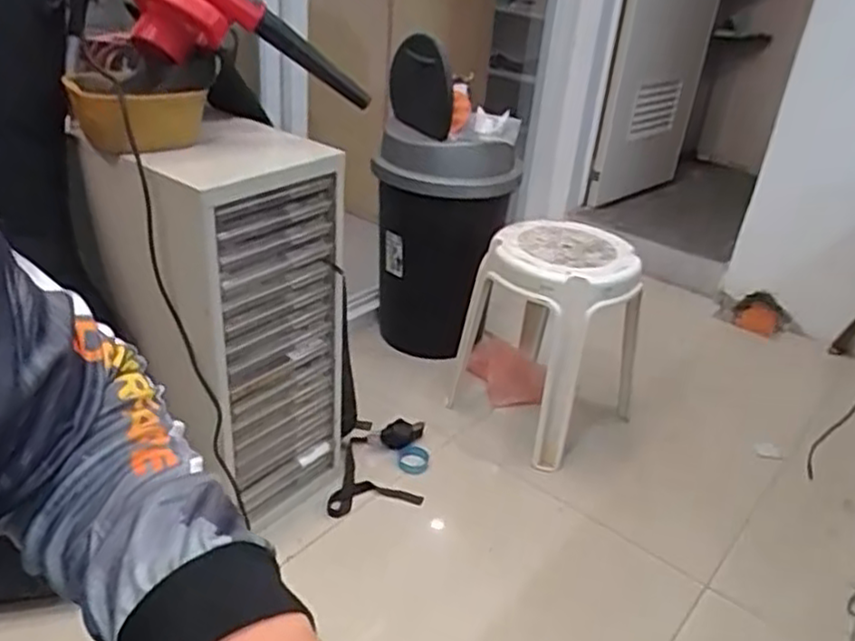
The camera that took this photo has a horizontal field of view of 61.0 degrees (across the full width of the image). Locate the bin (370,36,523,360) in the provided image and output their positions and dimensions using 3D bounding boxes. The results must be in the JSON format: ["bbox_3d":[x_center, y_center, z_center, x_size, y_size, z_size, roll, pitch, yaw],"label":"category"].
[{"bbox_3d":[0.040,-0.253,1.896,0.354,0.779,0.390,5,29,-1],"label":"bin"}]

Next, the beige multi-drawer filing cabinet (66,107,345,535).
[{"bbox_3d":[-0.350,-0.011,1.353,0.336,0.651,0.353,23,34,29],"label":"beige multi-drawer filing cabinet"}]

